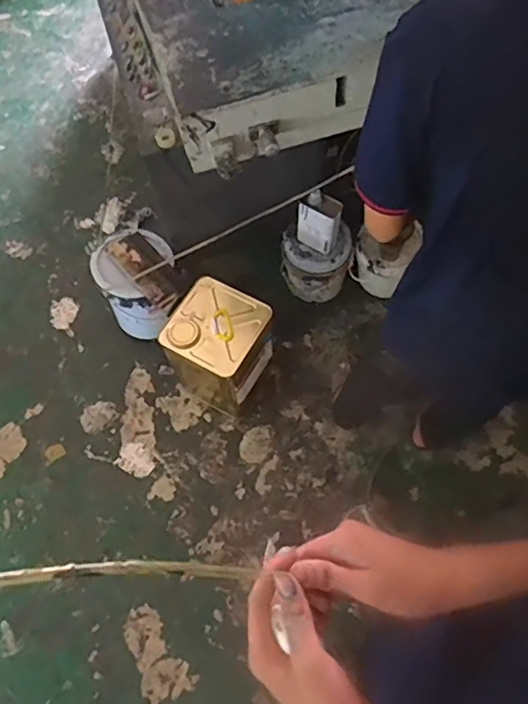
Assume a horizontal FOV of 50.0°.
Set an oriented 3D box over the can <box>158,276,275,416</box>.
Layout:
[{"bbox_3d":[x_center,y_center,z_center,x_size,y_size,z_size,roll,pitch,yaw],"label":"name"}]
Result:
[{"bbox_3d":[-0.130,-0.003,1.695,0.281,0.362,0.249,29,70,15],"label":"can"}]

